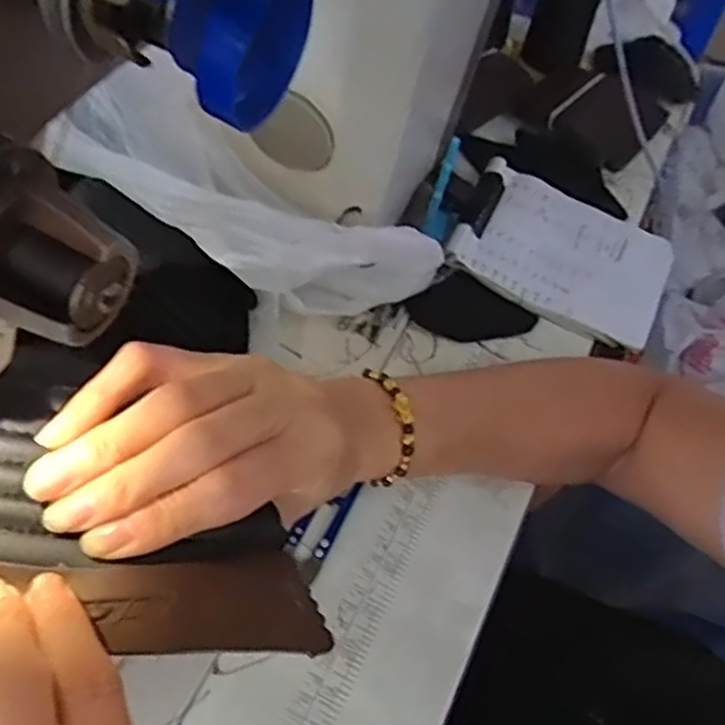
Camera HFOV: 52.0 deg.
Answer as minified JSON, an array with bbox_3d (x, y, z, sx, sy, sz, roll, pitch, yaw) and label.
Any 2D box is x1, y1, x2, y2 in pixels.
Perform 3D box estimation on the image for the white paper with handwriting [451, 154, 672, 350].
[{"bbox_3d":[0.141,-0.080,0.524,0.148,0.022,0.101,28,60,14],"label":"white paper with handwriting"}]

